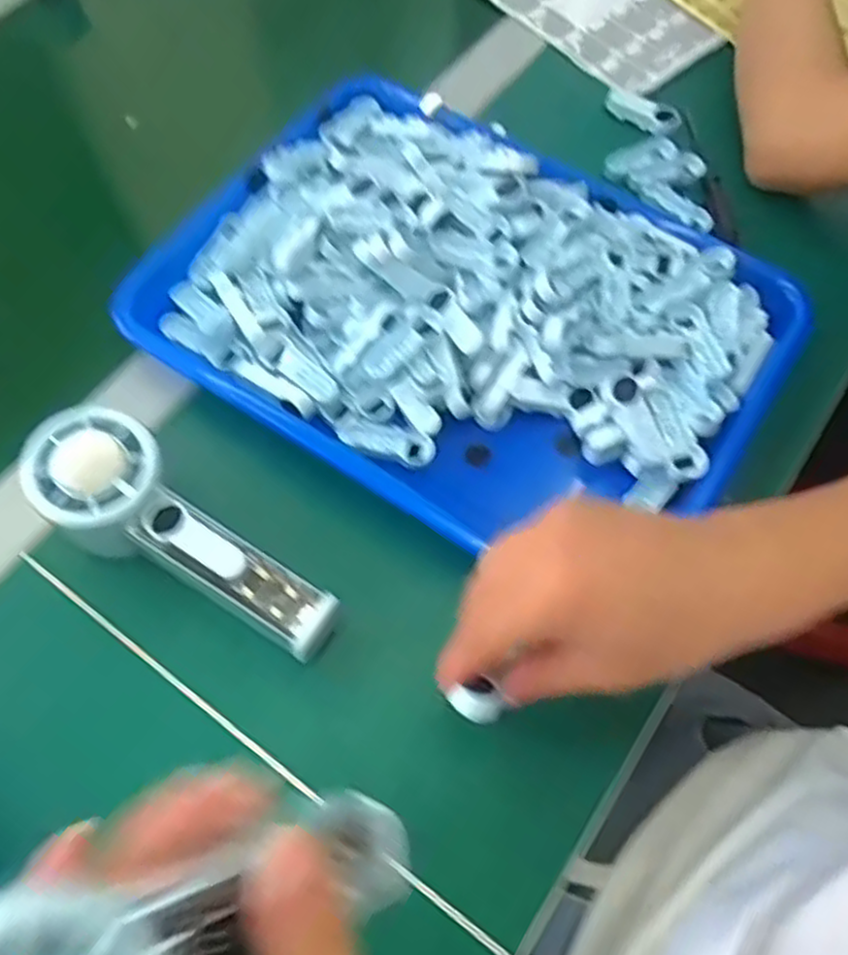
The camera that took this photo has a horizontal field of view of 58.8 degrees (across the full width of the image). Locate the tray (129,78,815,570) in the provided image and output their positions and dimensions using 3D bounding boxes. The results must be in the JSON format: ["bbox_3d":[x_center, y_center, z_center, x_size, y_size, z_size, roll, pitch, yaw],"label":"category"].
[{"bbox_3d":[0.024,-0.093,0.430,0.331,0.054,0.245,33,68,13],"label":"tray"}]

